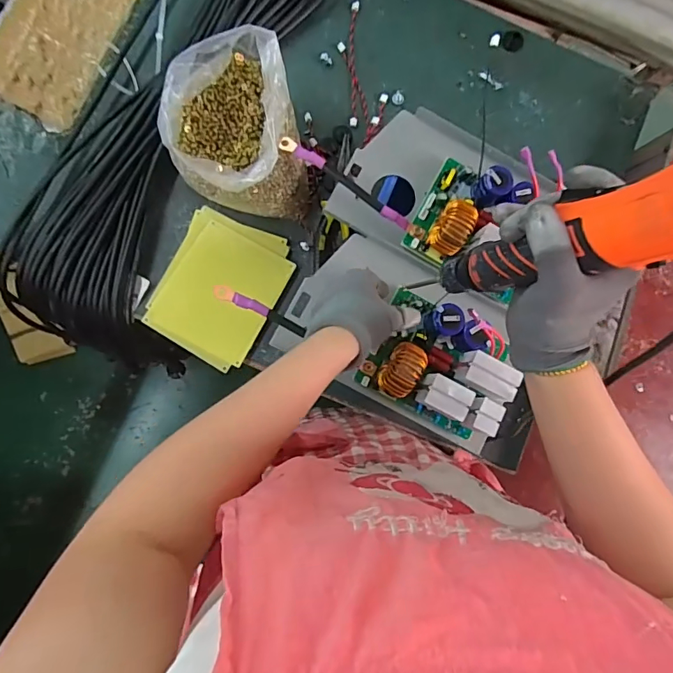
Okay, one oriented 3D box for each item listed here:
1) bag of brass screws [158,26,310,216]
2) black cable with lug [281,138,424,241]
[{"bbox_3d":[-0.116,-0.235,0.563,0.150,0.148,0.168,-12,87,-7],"label":"bag of brass screws"},{"bbox_3d":[0.020,-0.169,0.538,0.190,0.029,0.016,33,83,-3],"label":"black cable with lug"}]

